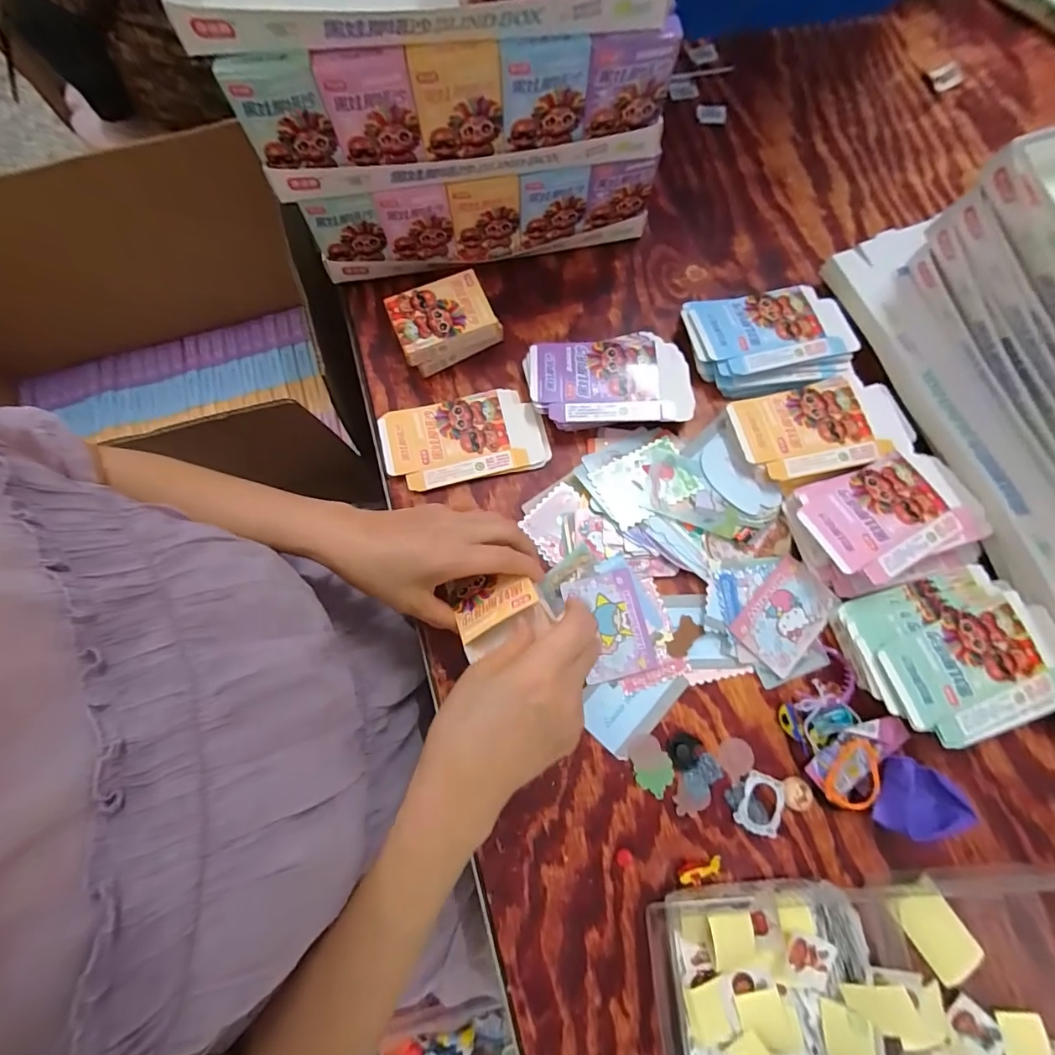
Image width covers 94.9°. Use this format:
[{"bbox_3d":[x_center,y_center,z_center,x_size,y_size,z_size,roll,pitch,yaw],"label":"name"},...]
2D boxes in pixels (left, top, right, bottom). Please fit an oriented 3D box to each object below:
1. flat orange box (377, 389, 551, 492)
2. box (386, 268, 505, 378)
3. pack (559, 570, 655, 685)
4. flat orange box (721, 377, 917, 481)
[{"bbox_3d":[-0.062,-0.085,0.470,0.153,0.009,0.085,-11,75,-1],"label":"flat orange box"},{"bbox_3d":[-0.081,-0.200,0.480,0.094,0.049,0.062,-23,76,-4],"label":"box"},{"bbox_3d":[0.071,0.086,0.421,0.062,0.004,0.089,-14,82,-2],"label":"pack"},{"bbox_3d":[0.270,-0.093,0.447,0.153,0.011,0.085,-13,75,-2],"label":"flat orange box"}]

